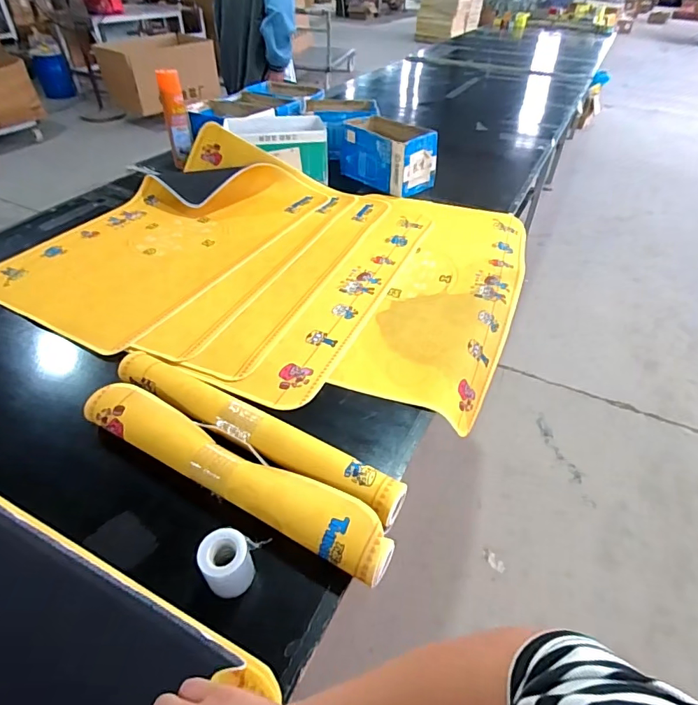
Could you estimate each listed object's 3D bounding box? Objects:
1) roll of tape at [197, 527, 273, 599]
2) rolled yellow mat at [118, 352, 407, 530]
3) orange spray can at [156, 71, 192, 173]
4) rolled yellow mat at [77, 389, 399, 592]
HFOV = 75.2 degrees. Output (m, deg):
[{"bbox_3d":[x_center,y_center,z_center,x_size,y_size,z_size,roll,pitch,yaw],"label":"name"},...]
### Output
[{"bbox_3d":[-0.137,0.246,0.529,0.059,0.068,0.064,1,43,-1],"label":"roll of tape"},{"bbox_3d":[-0.152,0.115,0.672,0.498,0.054,0.068,22,47,20],"label":"rolled yellow mat"},{"bbox_3d":[-0.528,-0.713,1.392,0.068,0.251,0.069,-12,45,-14],"label":"orange spray can"},{"bbox_3d":[-0.169,0.161,0.621,0.493,0.062,0.076,21,46,21],"label":"rolled yellow mat"}]

